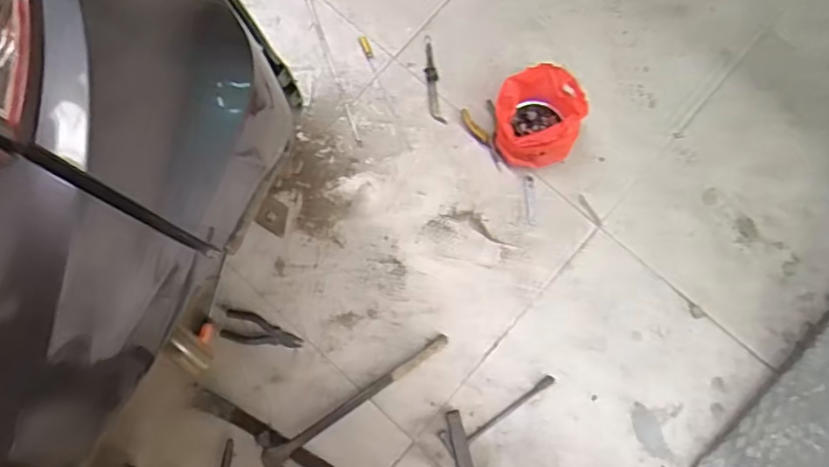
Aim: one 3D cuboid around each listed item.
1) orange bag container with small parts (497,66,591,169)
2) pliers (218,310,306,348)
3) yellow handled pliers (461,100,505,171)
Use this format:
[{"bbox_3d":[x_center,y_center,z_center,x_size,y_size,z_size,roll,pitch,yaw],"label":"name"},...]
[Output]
[{"bbox_3d":[0.255,-0.250,1.183,0.163,0.133,0.195,0,81,3],"label":"orange bag container with small parts"},{"bbox_3d":[-0.320,0.206,1.205,0.166,0.020,0.066,10,81,4],"label":"pliers"},{"bbox_3d":[0.155,-0.213,1.246,0.070,0.028,0.151,-16,80,0],"label":"yellow handled pliers"}]

